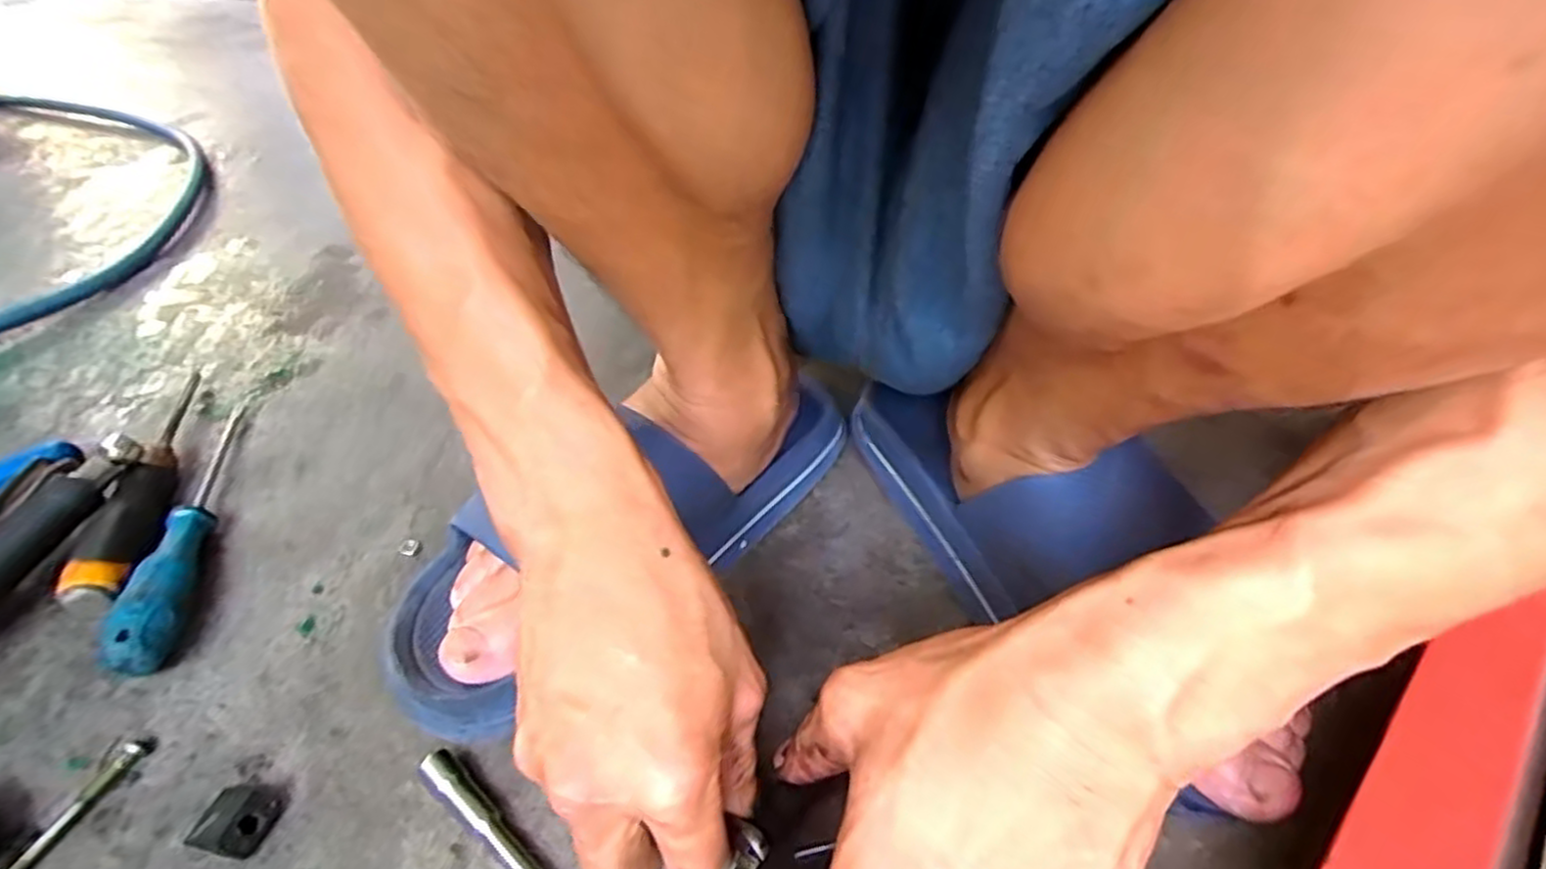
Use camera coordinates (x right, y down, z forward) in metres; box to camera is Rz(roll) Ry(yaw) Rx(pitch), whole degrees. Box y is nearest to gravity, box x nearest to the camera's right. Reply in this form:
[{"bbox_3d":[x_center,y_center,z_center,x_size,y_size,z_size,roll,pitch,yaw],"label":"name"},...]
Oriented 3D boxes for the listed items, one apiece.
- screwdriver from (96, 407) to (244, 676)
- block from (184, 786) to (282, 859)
[{"bbox_3d":[-0.316,0.044,0.401,0.026,0.029,0.196,-12,44,-13],"label":"screwdriver"},{"bbox_3d":[-0.216,0.152,0.295,0.031,0.014,0.025,9,43,10],"label":"block"}]

